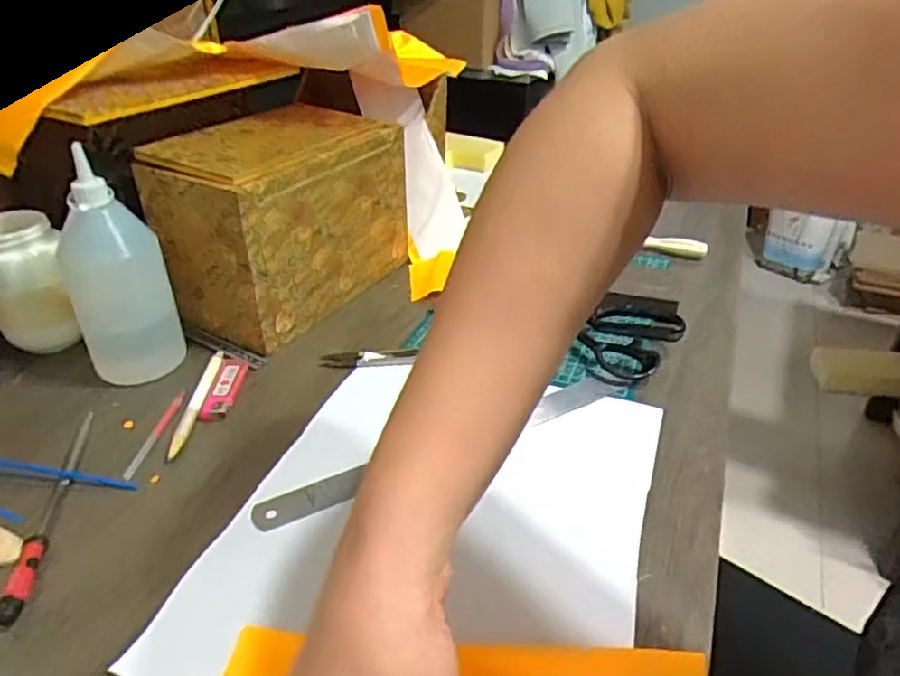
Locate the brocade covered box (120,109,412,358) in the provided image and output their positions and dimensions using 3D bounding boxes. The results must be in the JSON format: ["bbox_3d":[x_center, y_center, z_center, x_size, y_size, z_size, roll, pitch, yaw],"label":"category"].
[{"bbox_3d":[-0.170,-0.127,0.671,0.143,0.174,0.239,18,37,26],"label":"brocade covered box"}]

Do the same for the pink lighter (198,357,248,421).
[{"bbox_3d":[-0.195,0.042,0.558,0.026,0.009,0.083,-1,33,-2],"label":"pink lighter"}]

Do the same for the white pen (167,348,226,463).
[{"bbox_3d":[-0.214,0.053,0.542,0.014,0.007,0.137,-1,33,-1],"label":"white pen"}]

